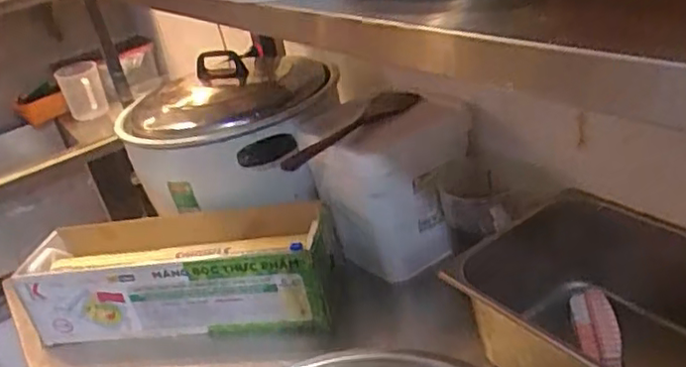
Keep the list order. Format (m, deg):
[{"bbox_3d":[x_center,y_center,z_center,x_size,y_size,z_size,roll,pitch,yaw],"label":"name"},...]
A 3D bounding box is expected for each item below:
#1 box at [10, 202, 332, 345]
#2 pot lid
[{"bbox_3d":[-0.267,0.156,1.091,0.512,0.152,0.190,-6,28,14],"label":"box"},{"bbox_3d":[-0.230,-0.176,1.218,0.422,0.105,0.342,-12,27,3],"label":"pot lid"}]

